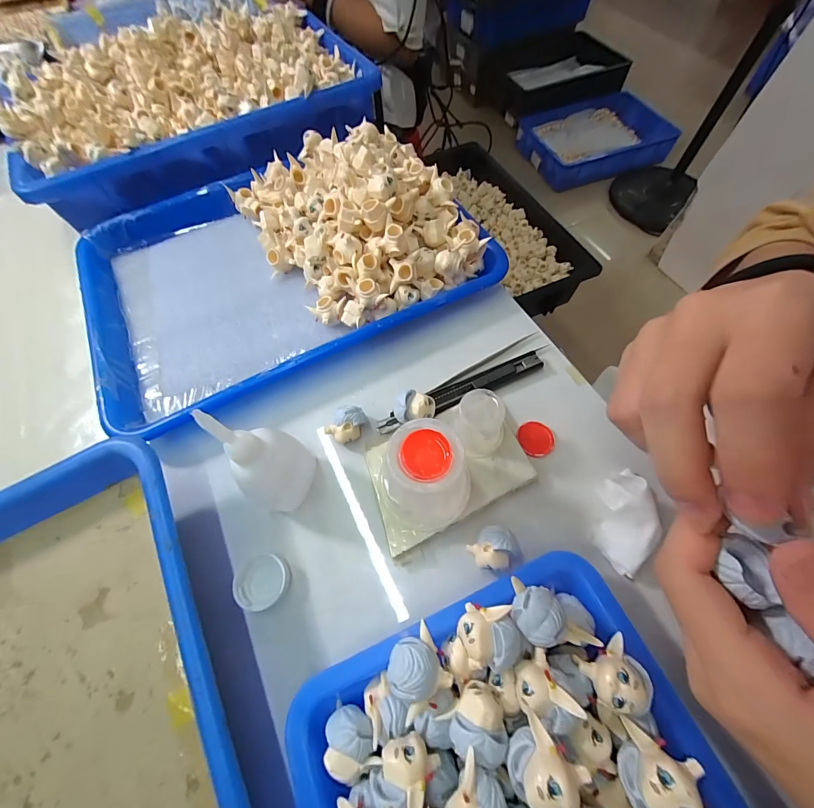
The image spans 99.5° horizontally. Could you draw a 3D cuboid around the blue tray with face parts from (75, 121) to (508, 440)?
[{"bbox_3d":[-0.110,-0.138,0.296,0.326,0.059,0.247,-26,67,-11],"label":"blue tray with face parts"}]

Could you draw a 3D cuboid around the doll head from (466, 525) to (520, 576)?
[{"bbox_3d":[0.051,0.086,0.203,0.023,0.027,0.023,-24,66,-10],"label":"doll head"}]

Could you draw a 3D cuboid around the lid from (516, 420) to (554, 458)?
[{"bbox_3d":[0.092,0.024,0.244,0.025,0.004,0.026,0,64,2],"label":"lid"}]

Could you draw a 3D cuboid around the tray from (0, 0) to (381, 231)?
[{"bbox_3d":[-0.237,-0.342,0.391,0.366,0.070,0.235,-31,67,-13],"label":"tray"}]

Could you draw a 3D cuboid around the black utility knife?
[{"bbox_3d":[0.042,-0.010,0.261,0.132,0.009,0.018,-23,66,-10],"label":"black utility knife"}]

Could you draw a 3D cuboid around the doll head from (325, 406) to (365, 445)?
[{"bbox_3d":[-0.042,0.016,0.246,0.020,0.024,0.026,29,68,15],"label":"doll head"}]

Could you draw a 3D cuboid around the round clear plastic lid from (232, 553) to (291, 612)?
[{"bbox_3d":[-0.088,0.107,0.208,0.033,0.008,0.029,5,64,4],"label":"round clear plastic lid"}]

